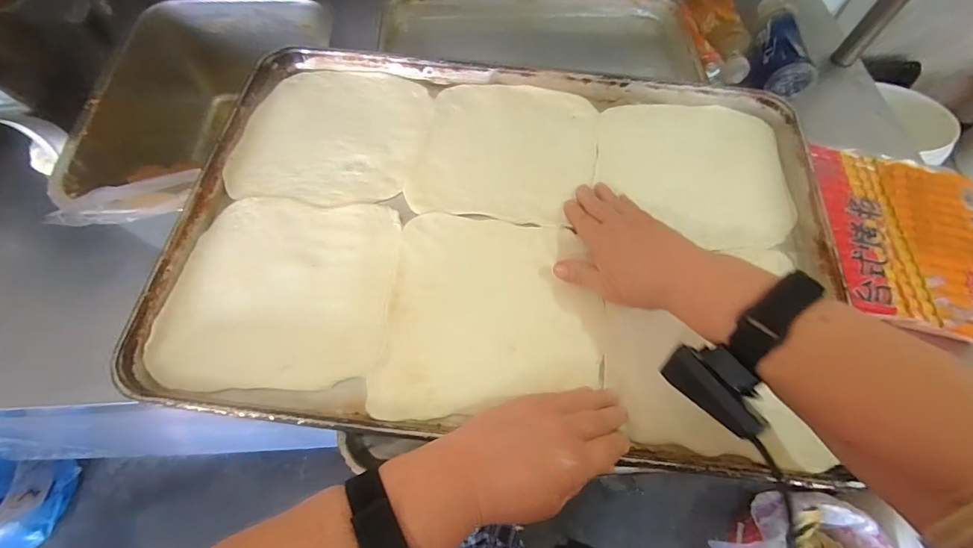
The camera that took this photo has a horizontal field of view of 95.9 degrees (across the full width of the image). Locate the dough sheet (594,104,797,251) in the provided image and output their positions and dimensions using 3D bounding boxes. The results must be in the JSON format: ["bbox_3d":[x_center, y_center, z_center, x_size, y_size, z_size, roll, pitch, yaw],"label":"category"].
[{"bbox_3d":[0.218,-0.112,0.465,0.198,0.013,0.171,10,64,4],"label":"dough sheet"}]

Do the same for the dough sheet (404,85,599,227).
[{"bbox_3d":[0.023,-0.133,0.470,0.186,0.006,0.177,7,64,2],"label":"dough sheet"}]

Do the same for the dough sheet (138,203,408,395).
[{"bbox_3d":[-0.183,0.011,0.398,0.192,0.005,0.181,4,63,1],"label":"dough sheet"}]

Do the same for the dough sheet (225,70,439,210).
[{"bbox_3d":[-0.163,-0.155,0.479,0.185,0.011,0.187,8,64,3],"label":"dough sheet"}]

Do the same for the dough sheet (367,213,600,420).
[{"bbox_3d":[0.006,0.037,0.392,0.189,0.009,0.187,8,64,3],"label":"dough sheet"}]

